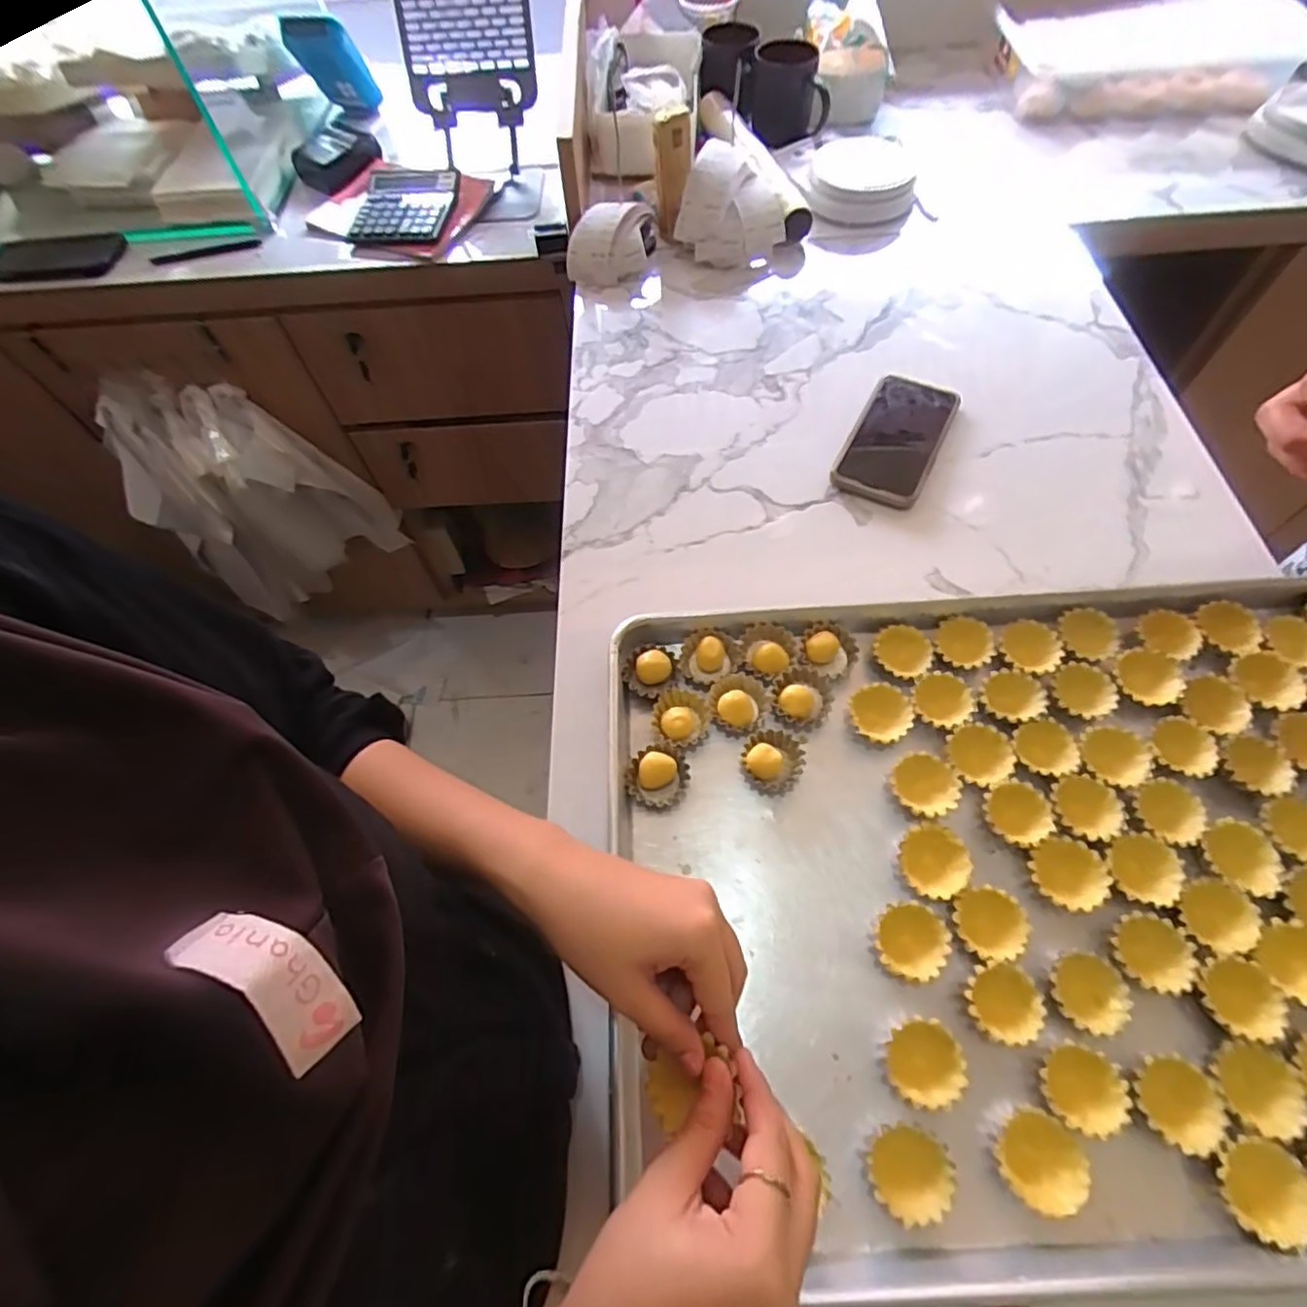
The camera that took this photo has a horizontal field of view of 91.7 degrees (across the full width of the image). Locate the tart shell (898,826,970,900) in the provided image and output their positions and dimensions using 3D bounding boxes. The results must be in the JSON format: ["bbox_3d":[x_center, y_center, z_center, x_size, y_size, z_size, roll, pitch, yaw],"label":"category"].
[{"bbox_3d":[0.184,0.139,0.421,0.045,0.017,0.043,-1,62,2],"label":"tart shell"}]

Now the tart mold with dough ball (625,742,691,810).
[{"bbox_3d":[0.004,0.088,0.456,0.043,0.013,0.042,-1,62,2],"label":"tart mold with dough ball"}]

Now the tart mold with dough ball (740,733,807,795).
[{"bbox_3d":[0.087,0.078,0.459,0.045,0.018,0.044,-1,62,2],"label":"tart mold with dough ball"}]

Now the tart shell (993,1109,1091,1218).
[{"bbox_3d":[0.209,0.275,0.346,0.043,0.023,0.043,-1,62,2],"label":"tart shell"}]

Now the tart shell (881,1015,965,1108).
[{"bbox_3d":[0.157,0.237,0.369,0.038,0.019,0.042,9,63,7],"label":"tart shell"}]

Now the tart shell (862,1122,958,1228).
[{"bbox_3d":[0.139,0.282,0.347,0.045,0.020,0.041,-1,62,2],"label":"tart shell"}]

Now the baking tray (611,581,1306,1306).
[{"bbox_3d":[0.276,0.140,0.419,0.604,0.031,0.400,-3,62,1],"label":"baking tray"}]

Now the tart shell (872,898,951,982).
[{"bbox_3d":[0.162,0.181,0.400,0.041,0.020,0.042,-1,62,2],"label":"tart shell"}]

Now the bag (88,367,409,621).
[{"bbox_3d":[-0.663,-0.245,1.118,0.371,0.453,0.132,-12,62,-3],"label":"bag"}]

